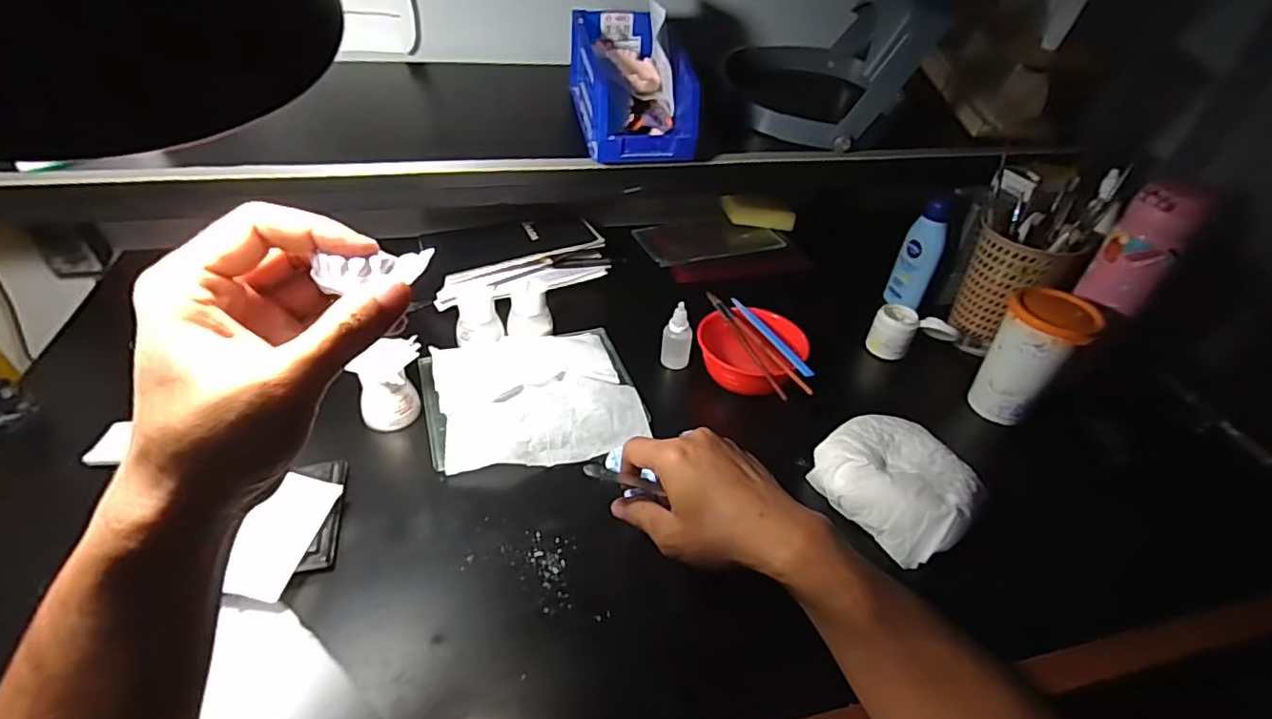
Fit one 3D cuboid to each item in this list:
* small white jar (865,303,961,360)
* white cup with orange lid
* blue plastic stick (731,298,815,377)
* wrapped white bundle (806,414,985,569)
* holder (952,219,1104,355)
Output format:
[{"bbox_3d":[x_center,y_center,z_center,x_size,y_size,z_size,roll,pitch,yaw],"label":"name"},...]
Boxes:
[{"bbox_3d":[0.307,-0.025,0.650,0.083,0.053,0.039,26,45,22],"label":"small white jar"},{"bbox_3d":[0.384,-0.001,0.573,0.073,0.125,0.076,34,48,29],"label":"white cup with orange lid"},{"bbox_3d":[0.138,-0.026,0.599,0.012,0.006,0.135,-15,44,-22],"label":"blue plastic stick"},{"bbox_3d":[0.225,0.099,0.499,0.113,0.039,0.125,-24,49,-30],"label":"wrapped white bundle"},{"bbox_3d":[0.418,-0.075,0.654,0.086,0.134,0.082,-8,42,-15],"label":"holder"}]

